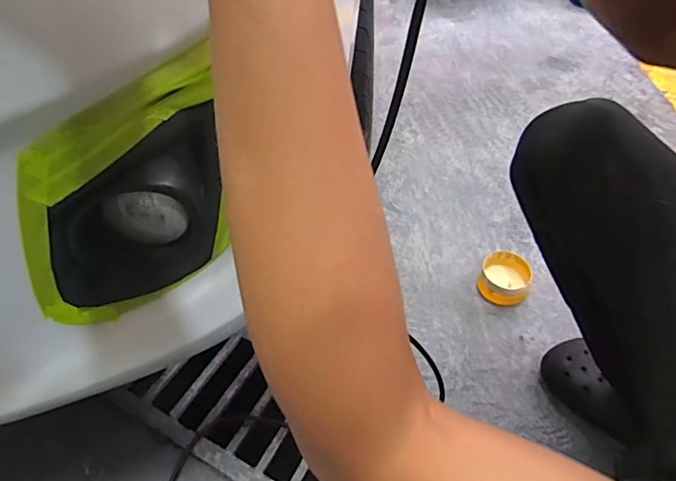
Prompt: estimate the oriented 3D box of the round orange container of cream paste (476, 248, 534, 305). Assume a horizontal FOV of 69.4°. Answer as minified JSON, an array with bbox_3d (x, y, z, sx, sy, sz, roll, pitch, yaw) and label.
[{"bbox_3d":[0.285,0.068,0.840,0.081,0.052,0.089,18,51,15],"label":"round orange container of cream paste"}]

